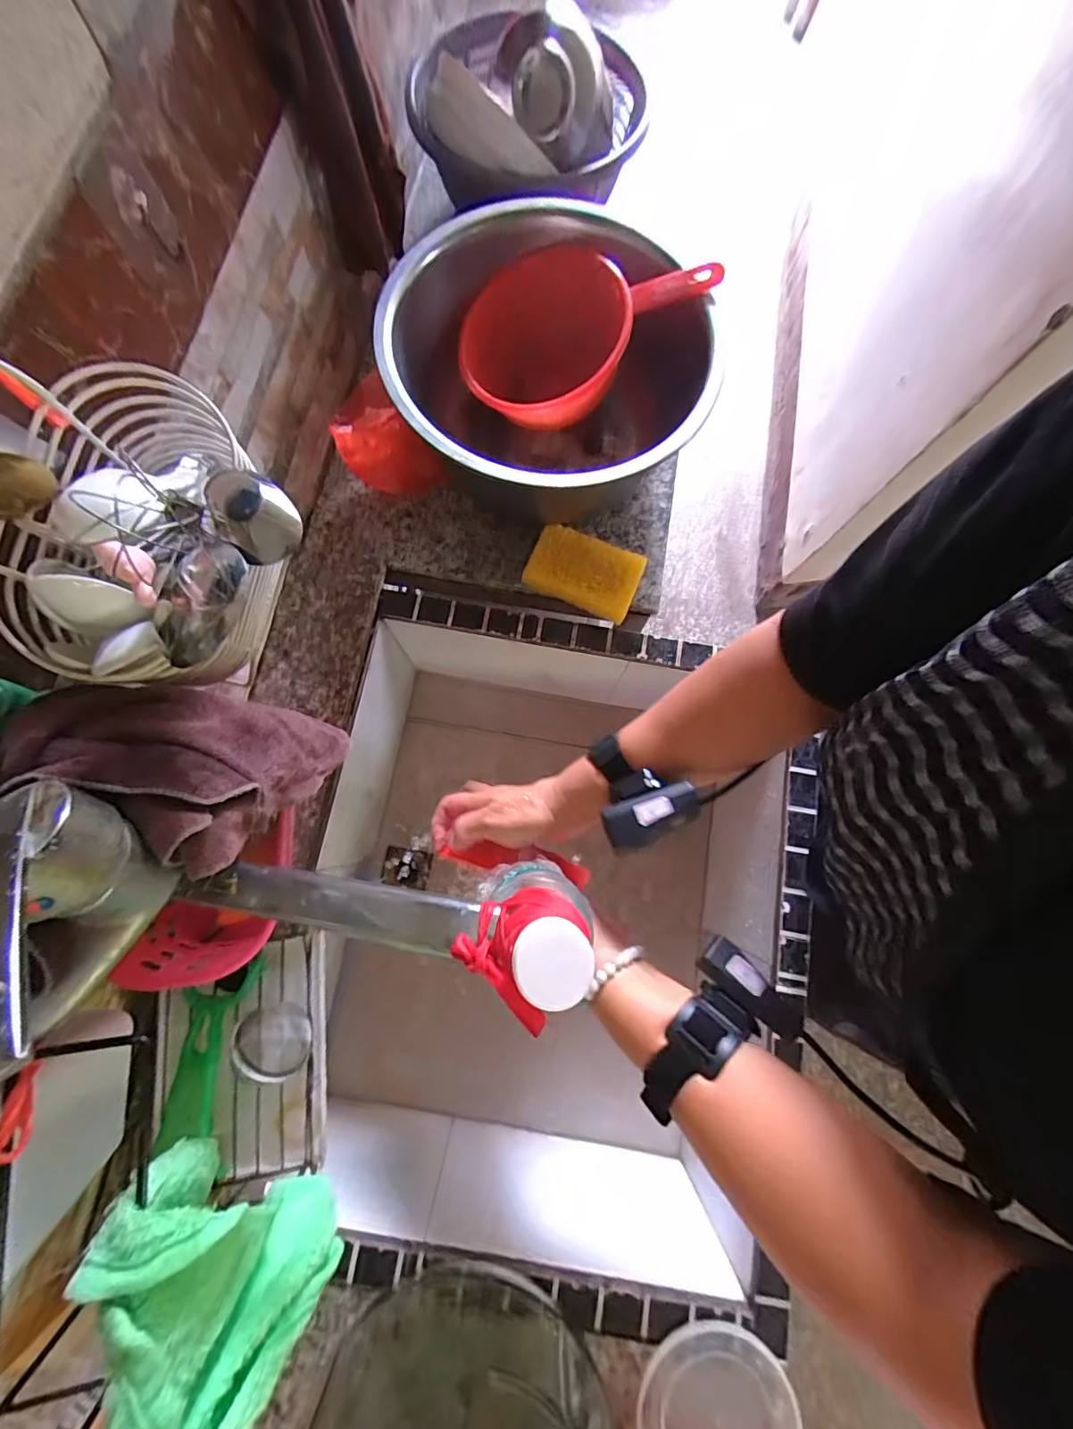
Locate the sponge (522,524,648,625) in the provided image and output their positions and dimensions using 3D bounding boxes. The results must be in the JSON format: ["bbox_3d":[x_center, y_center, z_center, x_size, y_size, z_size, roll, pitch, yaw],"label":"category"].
[{"bbox_3d":[0.057,-0.165,0.572,0.122,0.033,0.082,23,78,4],"label":"sponge"}]

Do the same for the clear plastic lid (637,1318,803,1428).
[{"bbox_3d":[0.156,0.595,0.415,0.135,0.011,0.127,0,78,-1],"label":"clear plastic lid"}]

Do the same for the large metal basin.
[{"bbox_3d":[0.020,-0.371,0.558,0.353,0.144,0.351,0,78,-1],"label":"large metal basin"}]

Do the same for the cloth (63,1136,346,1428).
[{"bbox_3d":[-0.164,0.303,0.286,0.044,0.177,0.144,-12,79,-4],"label":"cloth"}]

